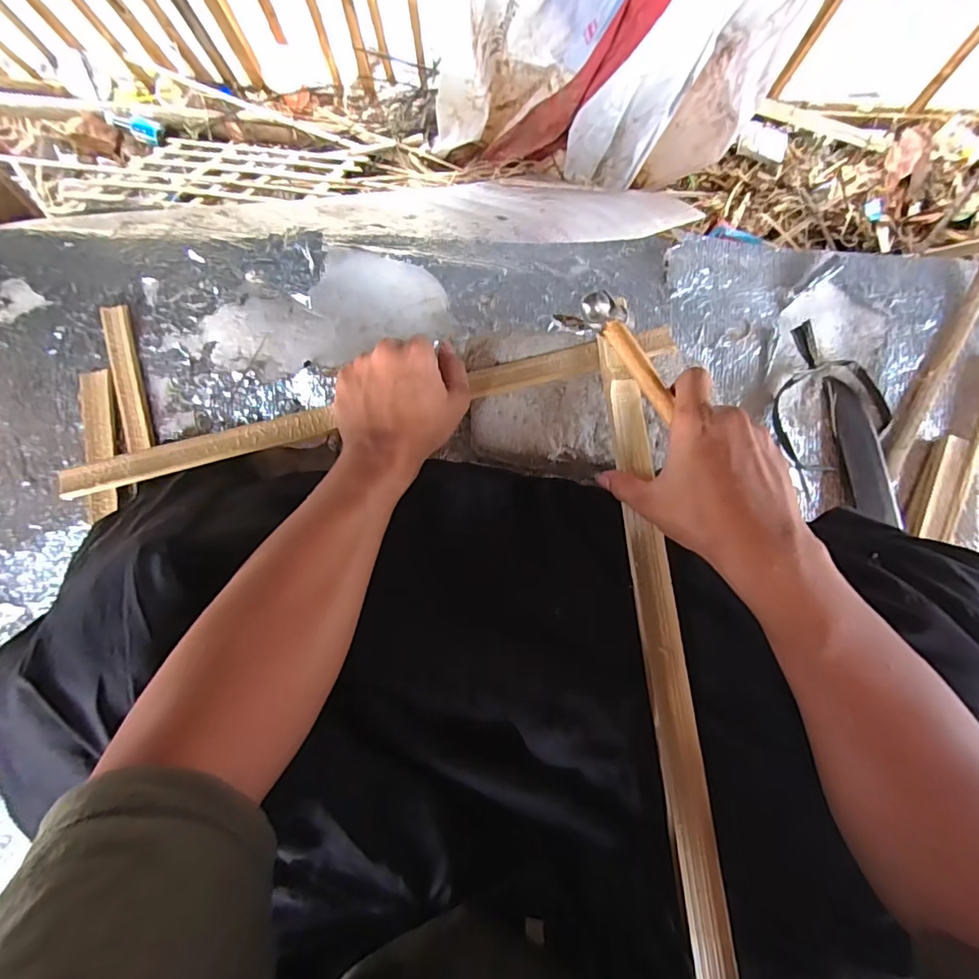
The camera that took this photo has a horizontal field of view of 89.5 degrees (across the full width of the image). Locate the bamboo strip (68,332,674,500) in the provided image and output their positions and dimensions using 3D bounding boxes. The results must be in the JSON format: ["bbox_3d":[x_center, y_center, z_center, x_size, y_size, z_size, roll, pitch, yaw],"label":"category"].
[{"bbox_3d":[-0.093,-0.068,0.416,0.509,0.016,0.029,-14,85,-3],"label":"bamboo strip"}]

